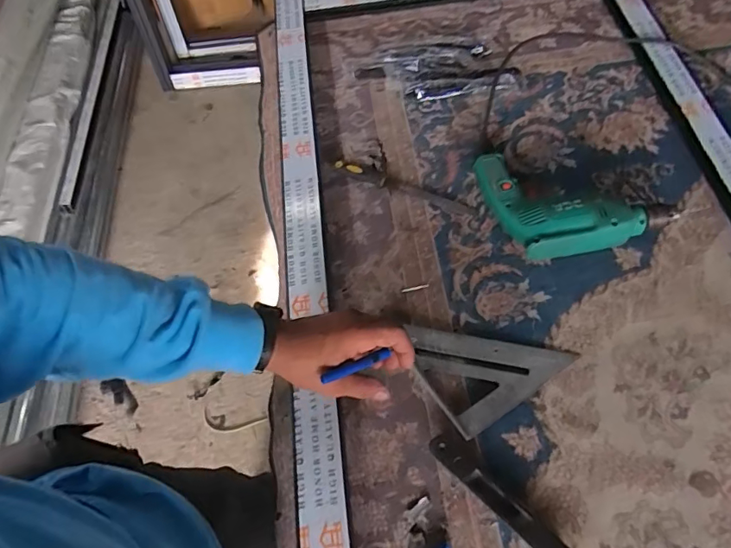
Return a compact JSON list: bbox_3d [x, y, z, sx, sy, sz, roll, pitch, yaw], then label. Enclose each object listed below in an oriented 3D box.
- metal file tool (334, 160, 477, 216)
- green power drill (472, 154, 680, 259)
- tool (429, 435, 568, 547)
[{"bbox_3d":[0.059,-0.134,0.742,0.222,0.014,0.024,20,65,14],"label":"metal file tool"},{"bbox_3d":[0.290,-0.113,0.695,0.245,0.066,0.168,-8,61,-1],"label":"green power drill"},{"bbox_3d":[0.150,0.249,0.534,0.190,0.018,0.029,39,70,21],"label":"tool"}]

